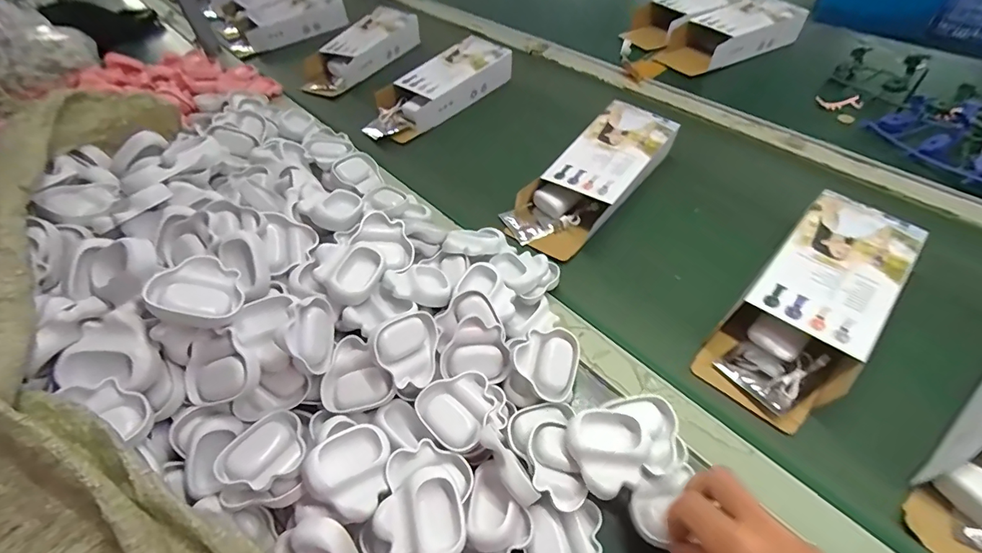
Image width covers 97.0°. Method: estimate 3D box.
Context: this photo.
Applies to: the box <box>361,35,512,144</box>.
[{"bbox_3d":[-0.091,-0.320,0.740,0.266,0.064,0.102,-37,60,-22],"label":"box"}]

